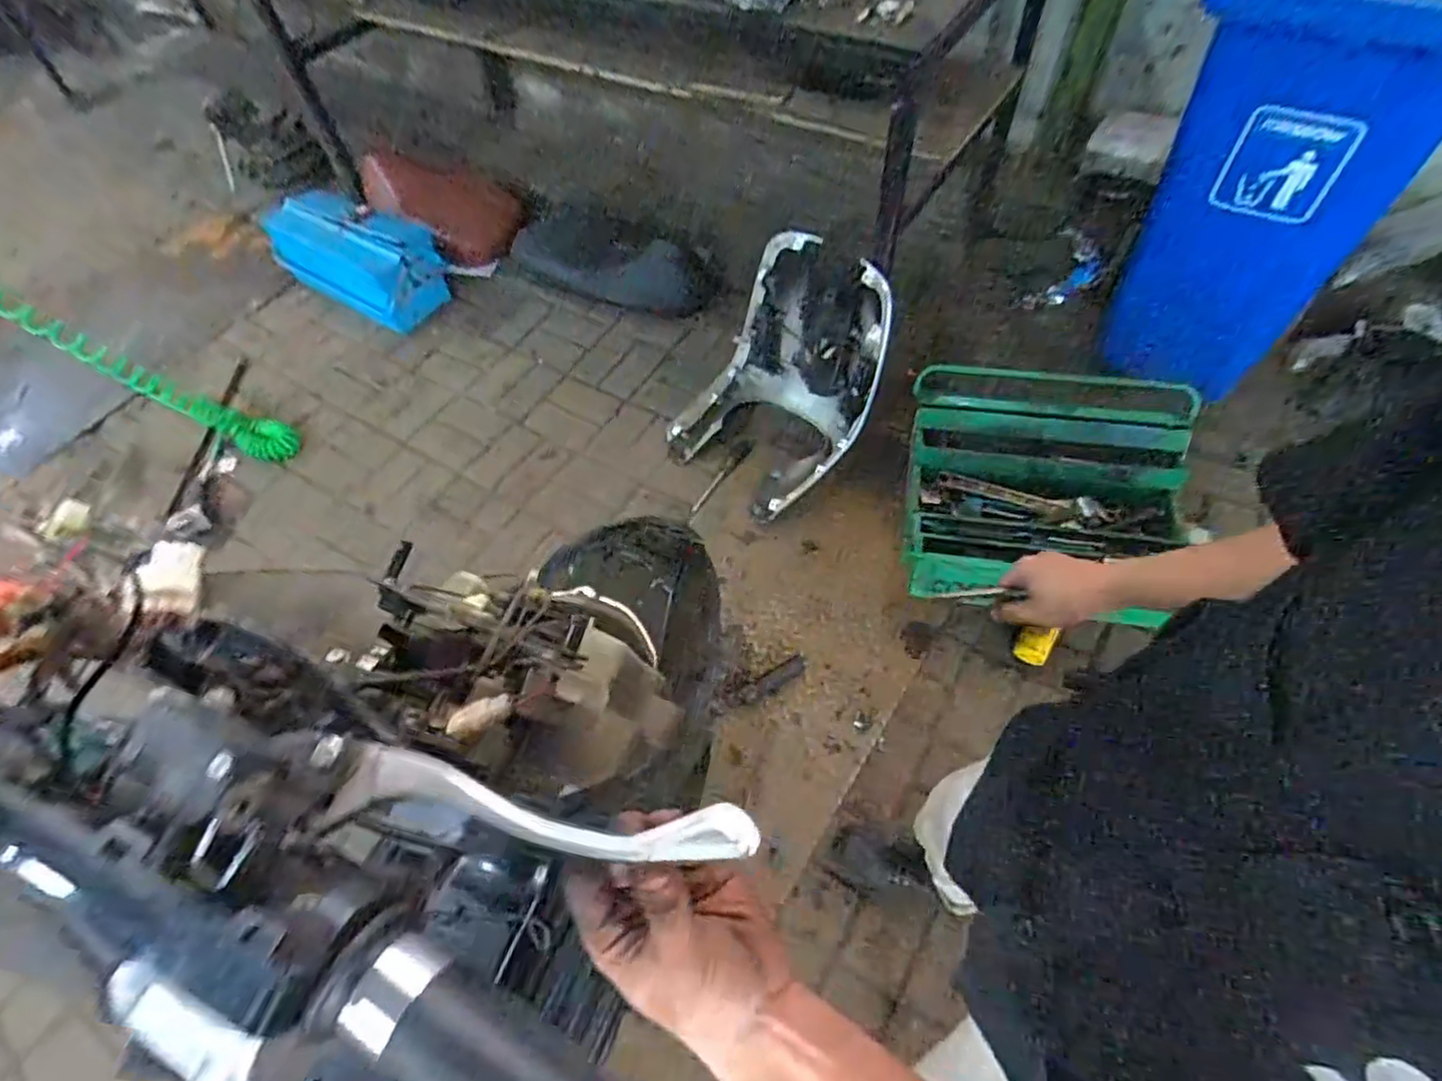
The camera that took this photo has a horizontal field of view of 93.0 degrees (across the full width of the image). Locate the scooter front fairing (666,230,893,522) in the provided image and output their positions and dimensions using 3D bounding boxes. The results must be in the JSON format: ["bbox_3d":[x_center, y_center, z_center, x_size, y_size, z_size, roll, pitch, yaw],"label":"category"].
[{"bbox_3d":[0.133,-0.385,1.583,0.413,0.453,0.432,36,65,23],"label":"scooter front fairing"}]

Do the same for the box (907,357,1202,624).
[{"bbox_3d":[0.683,-0.089,1.408,0.571,0.215,0.537,6,58,9],"label":"box"}]

